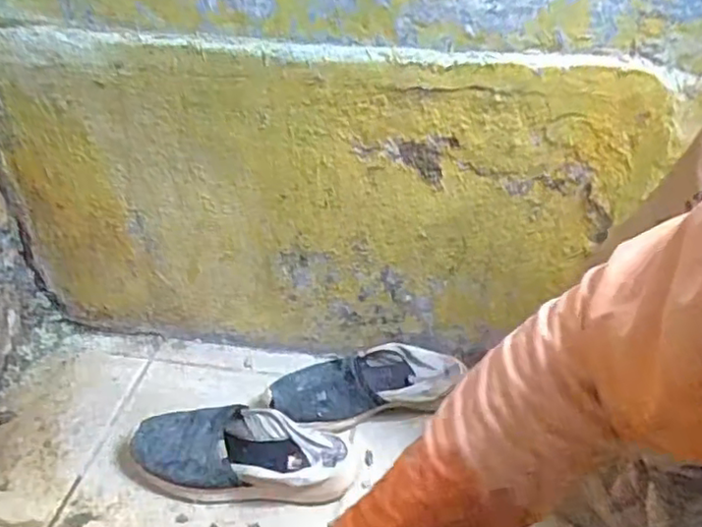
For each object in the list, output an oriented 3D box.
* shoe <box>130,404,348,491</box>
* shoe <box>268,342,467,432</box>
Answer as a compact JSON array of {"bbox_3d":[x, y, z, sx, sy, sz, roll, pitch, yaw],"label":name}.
[{"bbox_3d":[-0.130,0.220,0.744,0.243,0.062,0.099,1,34,-2],"label":"shoe"},{"bbox_3d":[0.026,0.162,0.840,0.259,0.058,0.092,-8,35,-14],"label":"shoe"}]

